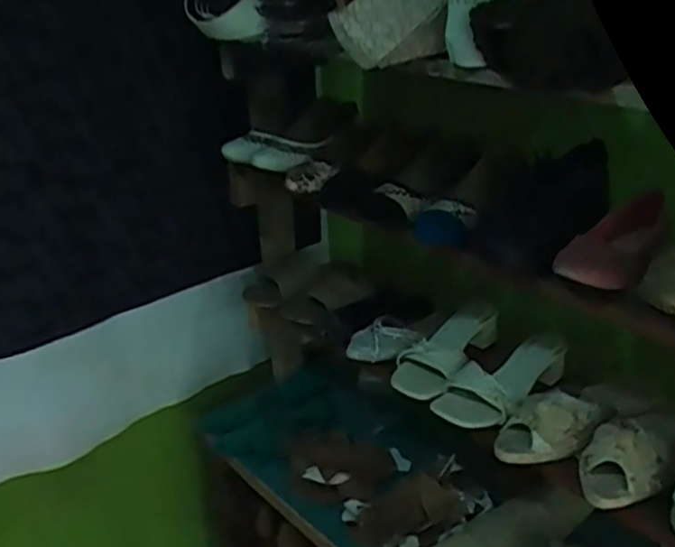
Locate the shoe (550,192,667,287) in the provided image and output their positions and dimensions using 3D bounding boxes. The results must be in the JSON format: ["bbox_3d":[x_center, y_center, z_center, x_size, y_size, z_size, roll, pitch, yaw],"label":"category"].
[{"bbox_3d":[0.330,-0.045,0.789,0.075,0.058,0.228,18,31,36],"label":"shoe"}]

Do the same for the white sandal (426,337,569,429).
[{"bbox_3d":[0.221,0.142,0.936,0.097,0.067,0.185,20,32,38],"label":"white sandal"}]

